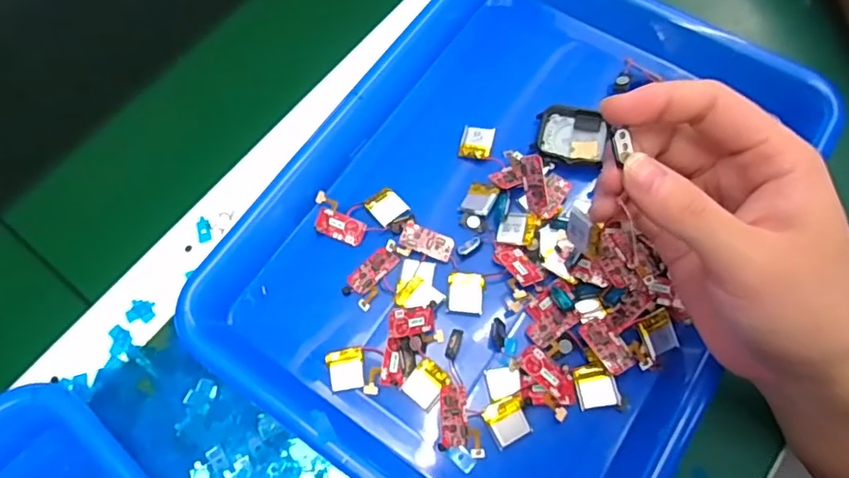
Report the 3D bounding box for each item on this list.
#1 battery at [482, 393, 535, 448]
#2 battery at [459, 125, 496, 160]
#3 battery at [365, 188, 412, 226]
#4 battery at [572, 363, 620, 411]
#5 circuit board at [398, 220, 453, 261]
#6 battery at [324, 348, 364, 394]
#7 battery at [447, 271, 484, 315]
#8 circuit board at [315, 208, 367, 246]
[{"bbox_3d":[0.042,0.091,0.280,0.021,0.007,0.021,-28,70,-8],"label":"battery"},{"bbox_3d":[0.032,-0.060,0.343,0.020,0.004,0.020,10,75,12],"label":"battery"},{"bbox_3d":[-0.022,-0.019,0.332,0.020,0.008,0.023,-38,72,-12],"label":"battery"},{"bbox_3d":[0.088,0.075,0.283,0.019,0.008,0.022,-11,69,-2],"label":"battery"},{"bbox_3d":[0.002,0.001,0.319,0.030,0.007,0.017,18,70,9],"label":"circuit board"},{"bbox_3d":[-0.041,0.069,0.294,0.019,0.004,0.021,-12,69,-2],"label":"battery"},{"bbox_3d":[0.023,0.030,0.306,0.019,0.006,0.022,0,69,3],"label":"battery"},{"bbox_3d":[-0.049,-0.007,0.327,0.030,0.006,0.015,19,71,10],"label":"circuit board"}]

